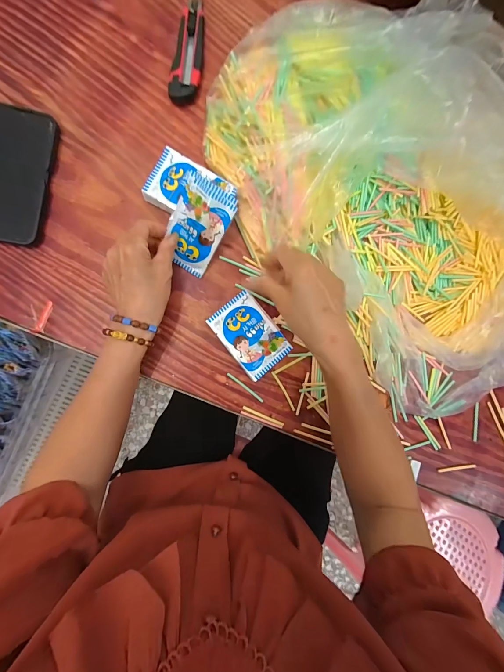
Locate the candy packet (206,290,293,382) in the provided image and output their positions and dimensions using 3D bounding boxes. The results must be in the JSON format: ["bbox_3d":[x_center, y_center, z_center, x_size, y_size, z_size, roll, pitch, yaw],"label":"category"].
[{"bbox_3d":[-0.003,0.000,0.380,0.069,0.024,0.102,-39,93,-9],"label":"candy packet"}]

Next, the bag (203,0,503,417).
[{"bbox_3d":[0.197,-0.163,0.360,0.324,0.145,0.585,-45,94,-9],"label":"bag"}]

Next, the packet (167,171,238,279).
[{"bbox_3d":[-0.071,-0.135,0.352,0.066,0.017,0.108,30,114,-9],"label":"packet"}]

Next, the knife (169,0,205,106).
[{"bbox_3d":[-0.084,-0.403,0.389,0.038,0.021,0.168,9,85,-9],"label":"knife"}]

